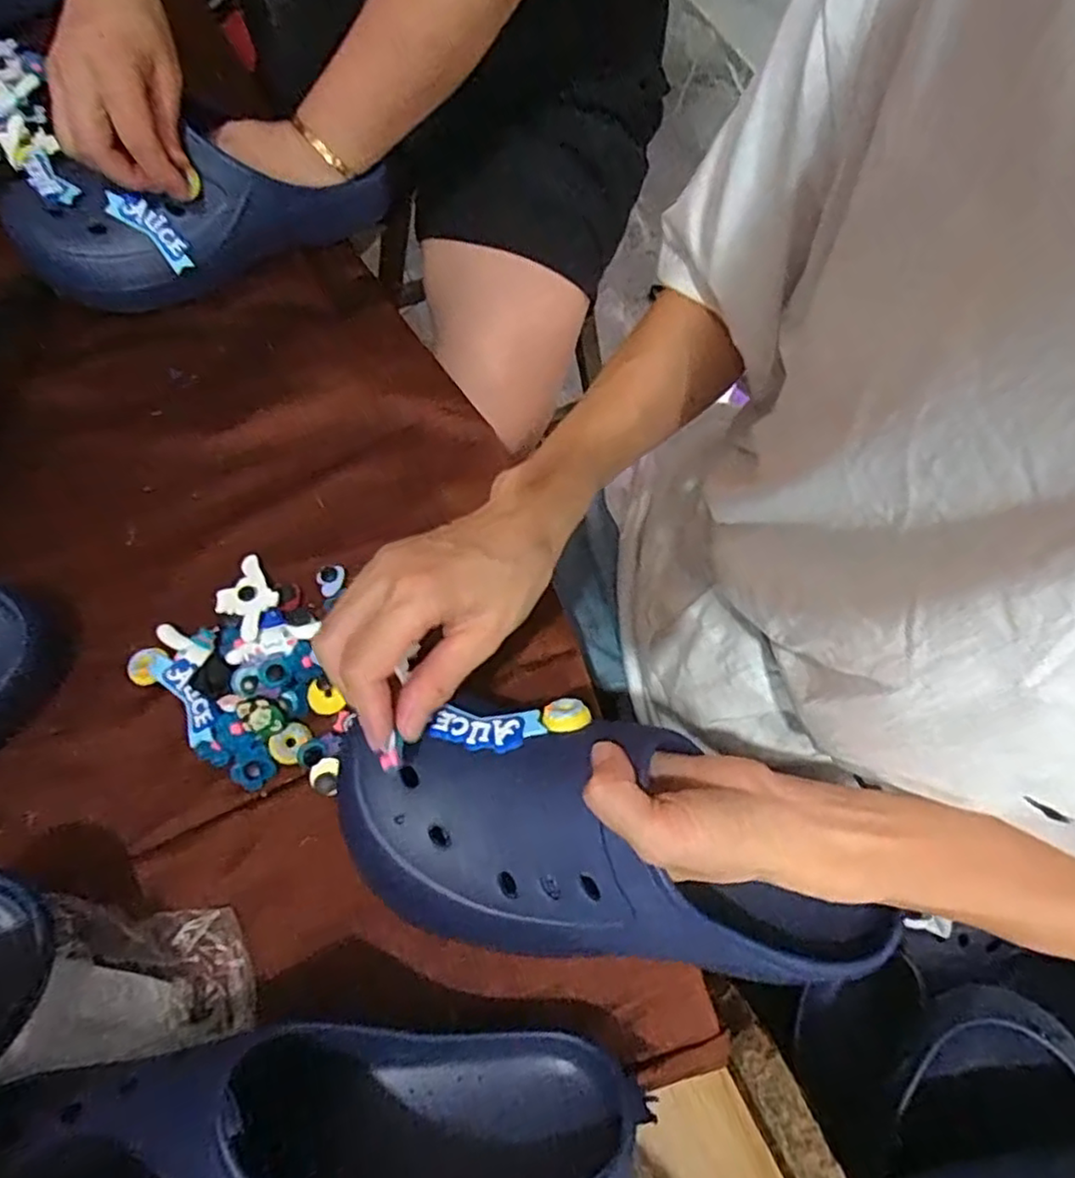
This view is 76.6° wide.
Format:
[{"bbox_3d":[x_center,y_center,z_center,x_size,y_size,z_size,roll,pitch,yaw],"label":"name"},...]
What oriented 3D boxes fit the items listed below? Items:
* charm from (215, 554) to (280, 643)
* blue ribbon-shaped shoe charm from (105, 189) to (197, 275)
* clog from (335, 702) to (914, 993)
[{"bbox_3d":[-0.183,0.004,0.425,0.035,0.004,0.056,-33,71,-14],"label":"charm"},{"bbox_3d":[-0.272,-0.254,0.479,0.024,0.006,0.061,-42,114,16],"label":"blue ribbon-shaped shoe charm"},{"bbox_3d":[0.035,0.126,0.324,0.269,0.079,0.114,20,67,3],"label":"clog"}]

